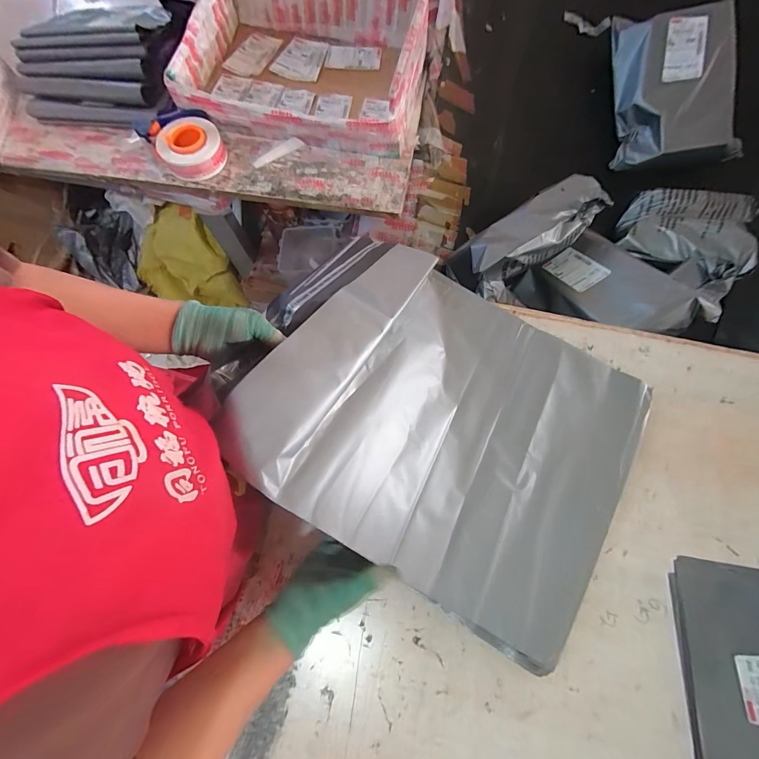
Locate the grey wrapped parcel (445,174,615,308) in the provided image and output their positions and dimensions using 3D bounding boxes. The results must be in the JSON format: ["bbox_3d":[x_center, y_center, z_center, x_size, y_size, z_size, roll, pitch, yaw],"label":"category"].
[{"bbox_3d":[0.340,-0.312,0.764,0.378,0.100,0.157,-35,76,-9],"label":"grey wrapped parcel"}]

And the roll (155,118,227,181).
[{"bbox_3d":[-0.419,-0.510,0.759,0.138,0.061,0.138,0,75,0],"label":"roll"}]

